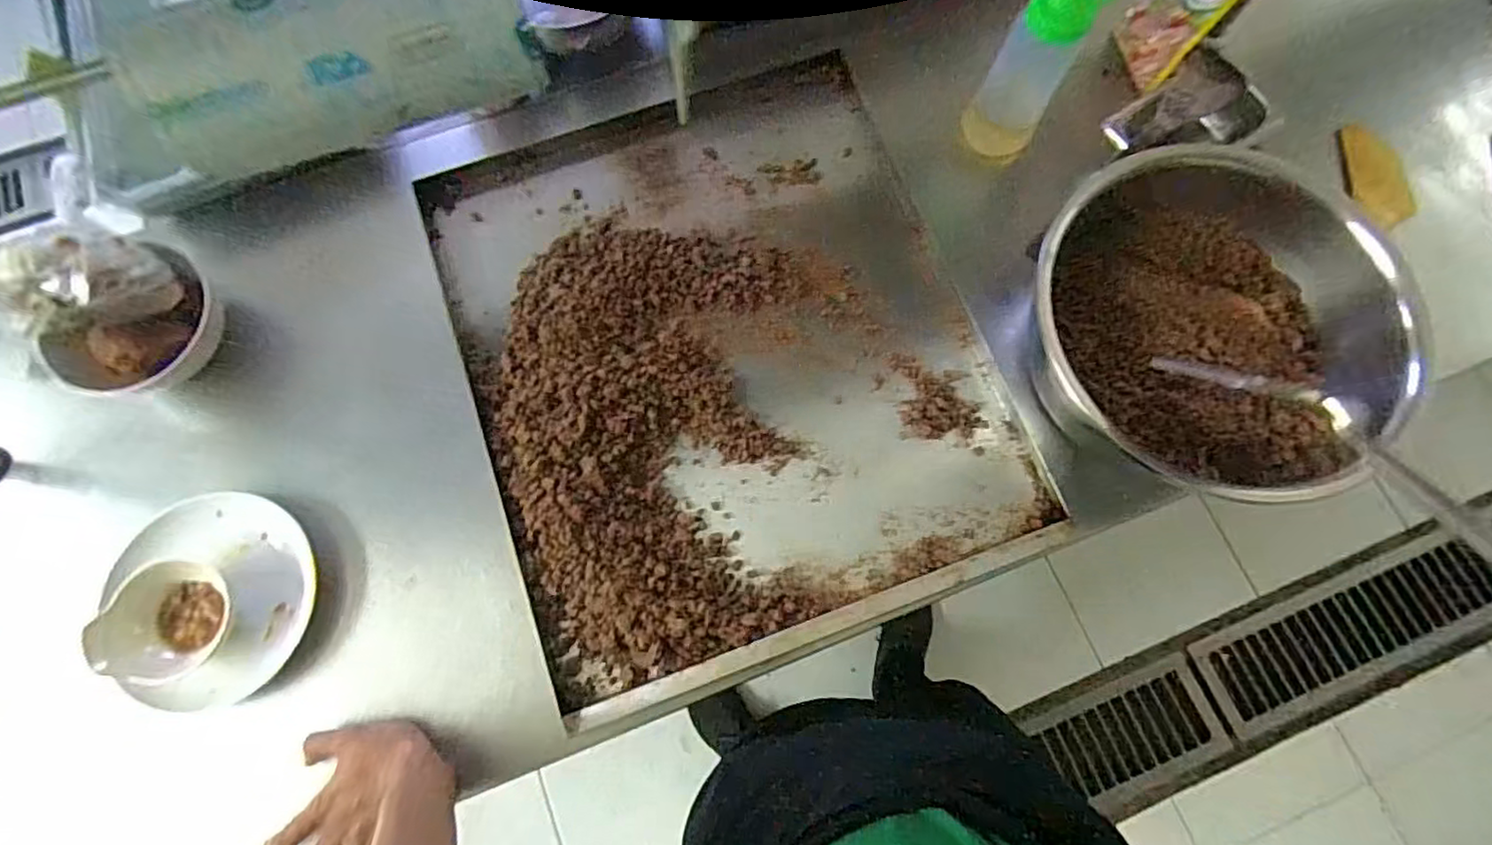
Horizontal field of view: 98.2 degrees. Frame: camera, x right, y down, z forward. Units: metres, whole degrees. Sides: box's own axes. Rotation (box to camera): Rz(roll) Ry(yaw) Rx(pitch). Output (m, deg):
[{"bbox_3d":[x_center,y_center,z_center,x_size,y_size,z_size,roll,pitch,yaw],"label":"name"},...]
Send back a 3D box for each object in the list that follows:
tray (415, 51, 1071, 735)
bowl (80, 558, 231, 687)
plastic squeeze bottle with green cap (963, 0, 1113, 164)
[{"bbox_3d":[-0.026,-0.088,0.696,0.514,0.045,0.623,-19,74,-7],"label":"tray"},{"bbox_3d":[-0.529,0.180,0.591,0.101,0.048,0.098,0,73,-1],"label":"bowl"},{"bbox_3d":[0.301,-0.379,0.670,0.077,0.195,0.093,30,77,8],"label":"plastic squeeze bottle with green cap"}]

